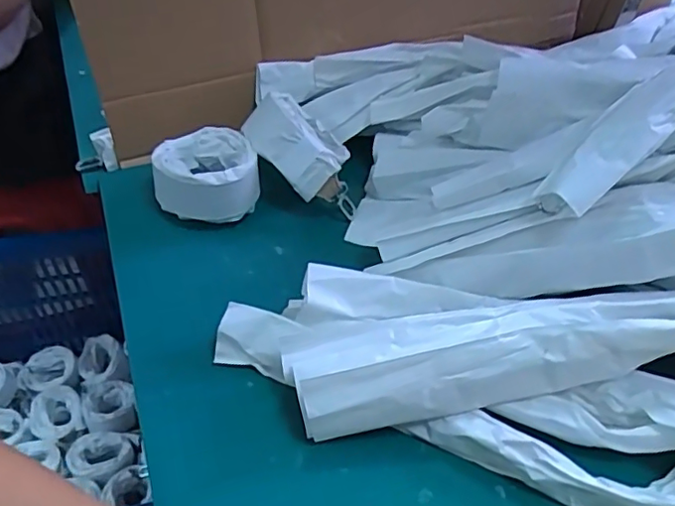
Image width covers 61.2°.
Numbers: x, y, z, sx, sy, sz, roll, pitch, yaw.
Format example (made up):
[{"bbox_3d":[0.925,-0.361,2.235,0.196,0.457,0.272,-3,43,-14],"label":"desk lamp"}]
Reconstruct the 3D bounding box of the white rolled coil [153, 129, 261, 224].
[{"bbox_3d":[-0.121,-0.071,0.531,0.094,0.066,0.083,-1,50,-5],"label":"white rolled coil"}]

